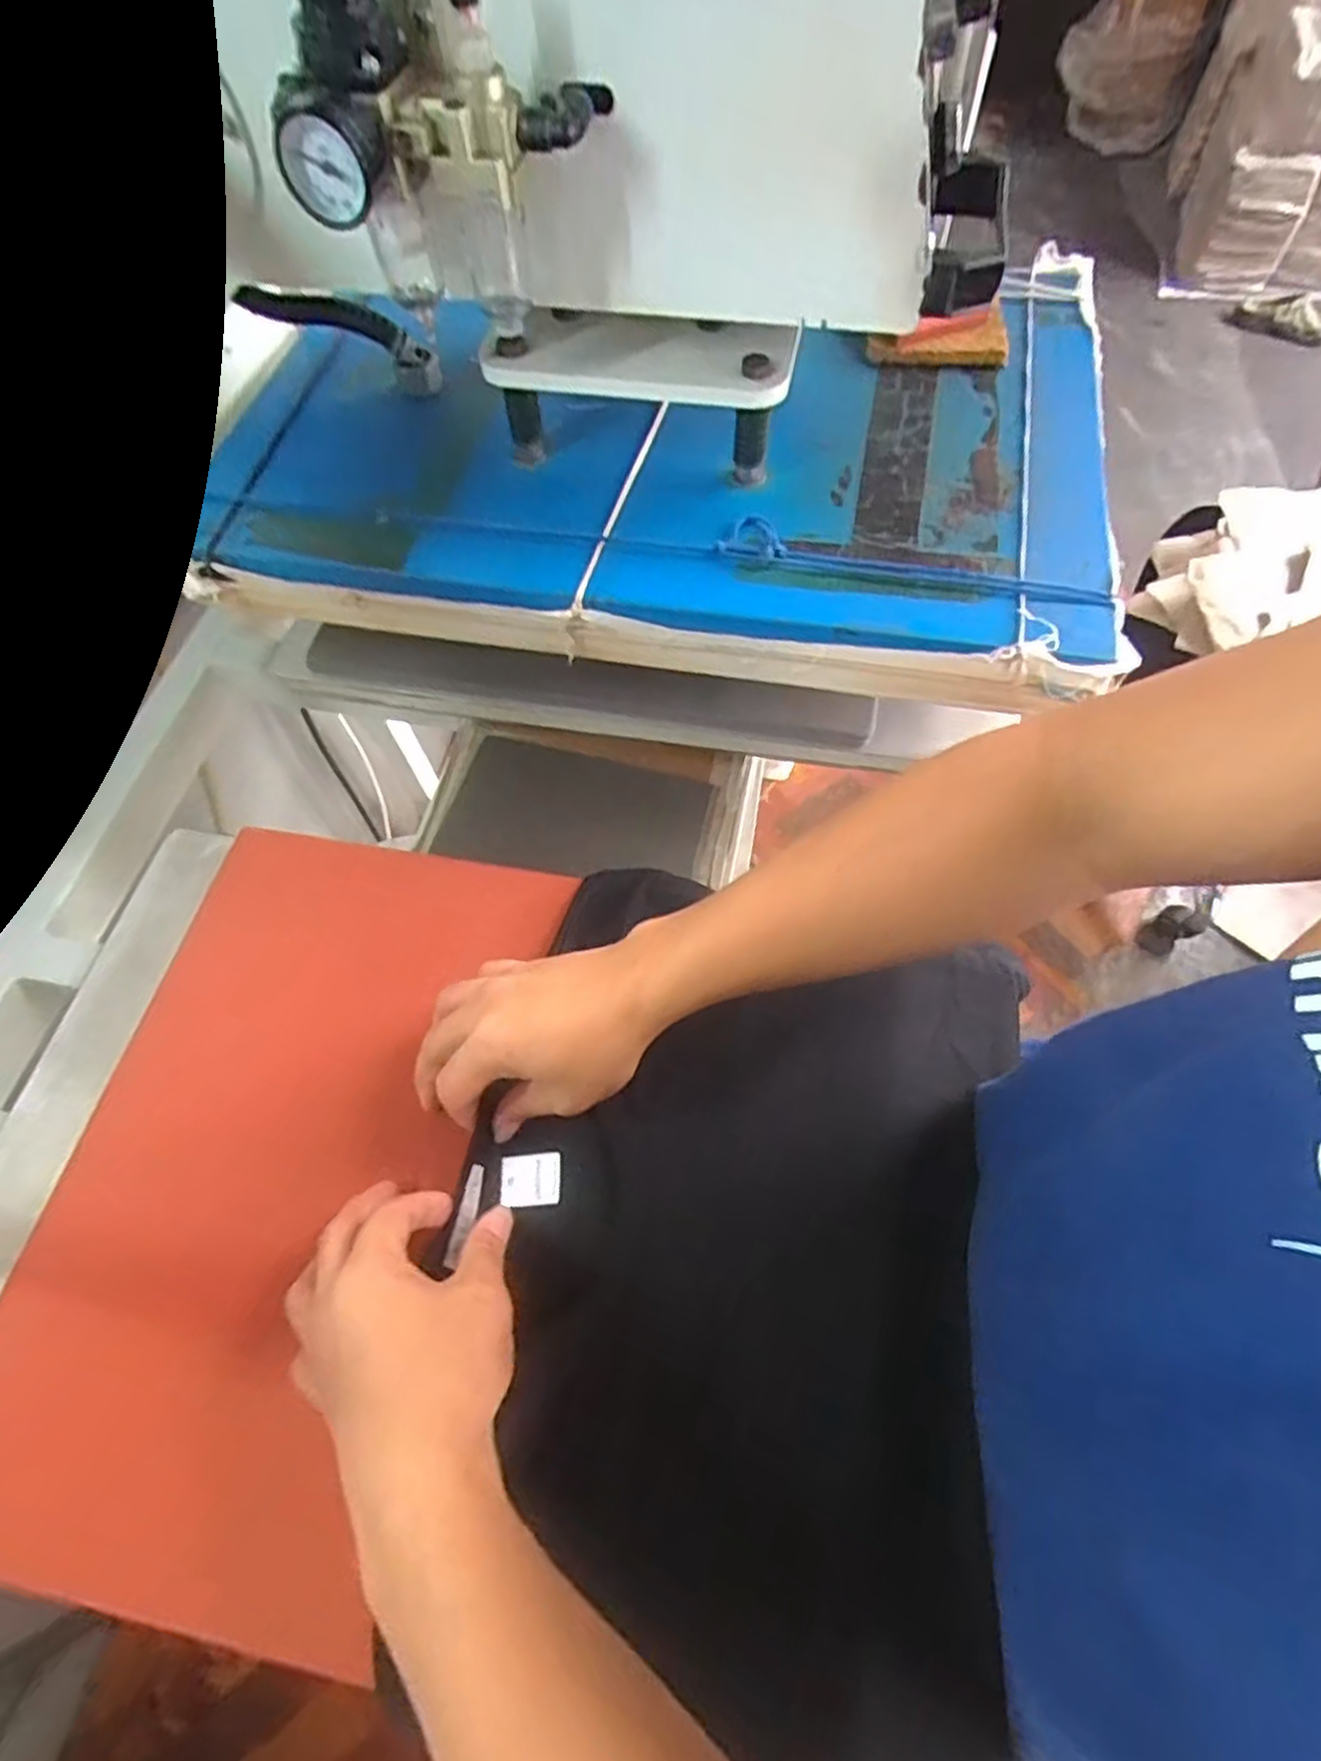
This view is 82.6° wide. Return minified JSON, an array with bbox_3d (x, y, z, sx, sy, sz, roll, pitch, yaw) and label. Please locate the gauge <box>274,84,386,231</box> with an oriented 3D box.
[{"bbox_3d":[-0.142,-0.315,0.324,0.040,0.042,0.033,8,63,7],"label":"gauge"}]

